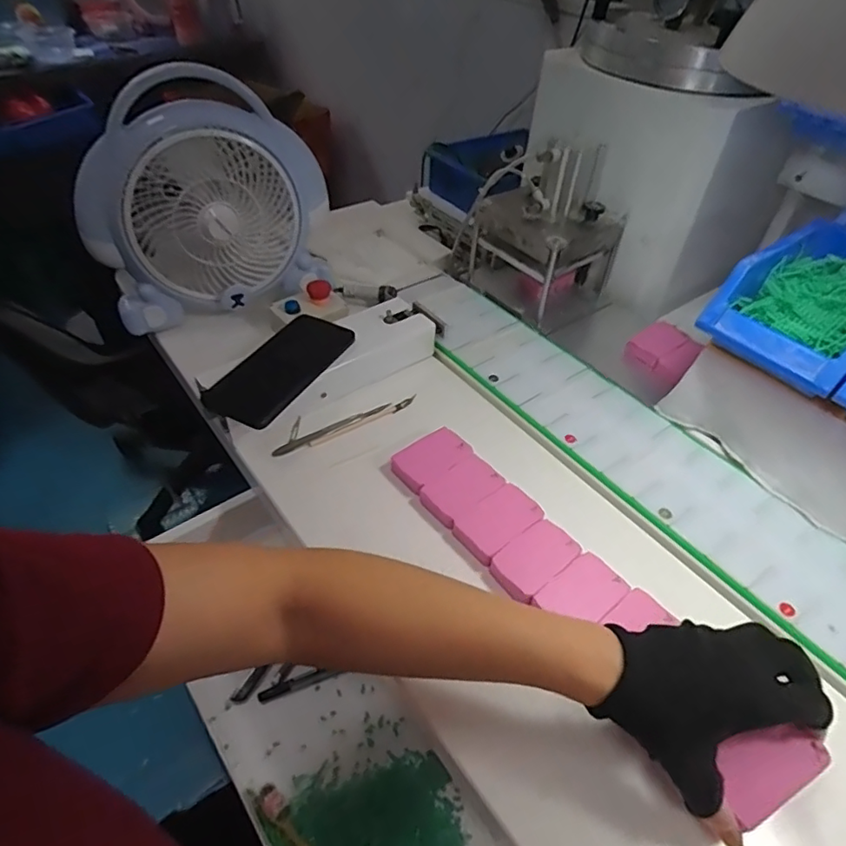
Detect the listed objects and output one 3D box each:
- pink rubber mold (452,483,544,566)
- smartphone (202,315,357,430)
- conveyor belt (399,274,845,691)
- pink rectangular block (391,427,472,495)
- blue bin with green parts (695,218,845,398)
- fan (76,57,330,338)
[{"bbox_3d":[0.066,0.086,0.492,0.071,0.017,0.048,-29,53,-29],"label":"pink rubber mold"},{"bbox_3d":[-0.143,-0.059,0.571,0.081,0.012,0.164,20,46,16],"label":"smartphone"},{"bbox_3d":[0.253,0.065,0.533,0.154,0.029,0.842,-26,51,-27],"label":"conveyor belt"},{"bbox_3d":[0.008,0.034,0.544,0.074,0.014,0.043,-30,53,-30],"label":"pink rectangular block"},{"bbox_3d":[0.360,-0.108,0.510,0.183,0.074,0.124,-27,52,-28],"label":"blue bin with green parts"},{"bbox_3d":[-0.243,-0.239,0.649,0.261,0.252,0.114,-16,47,-19],"label":"fan"}]

